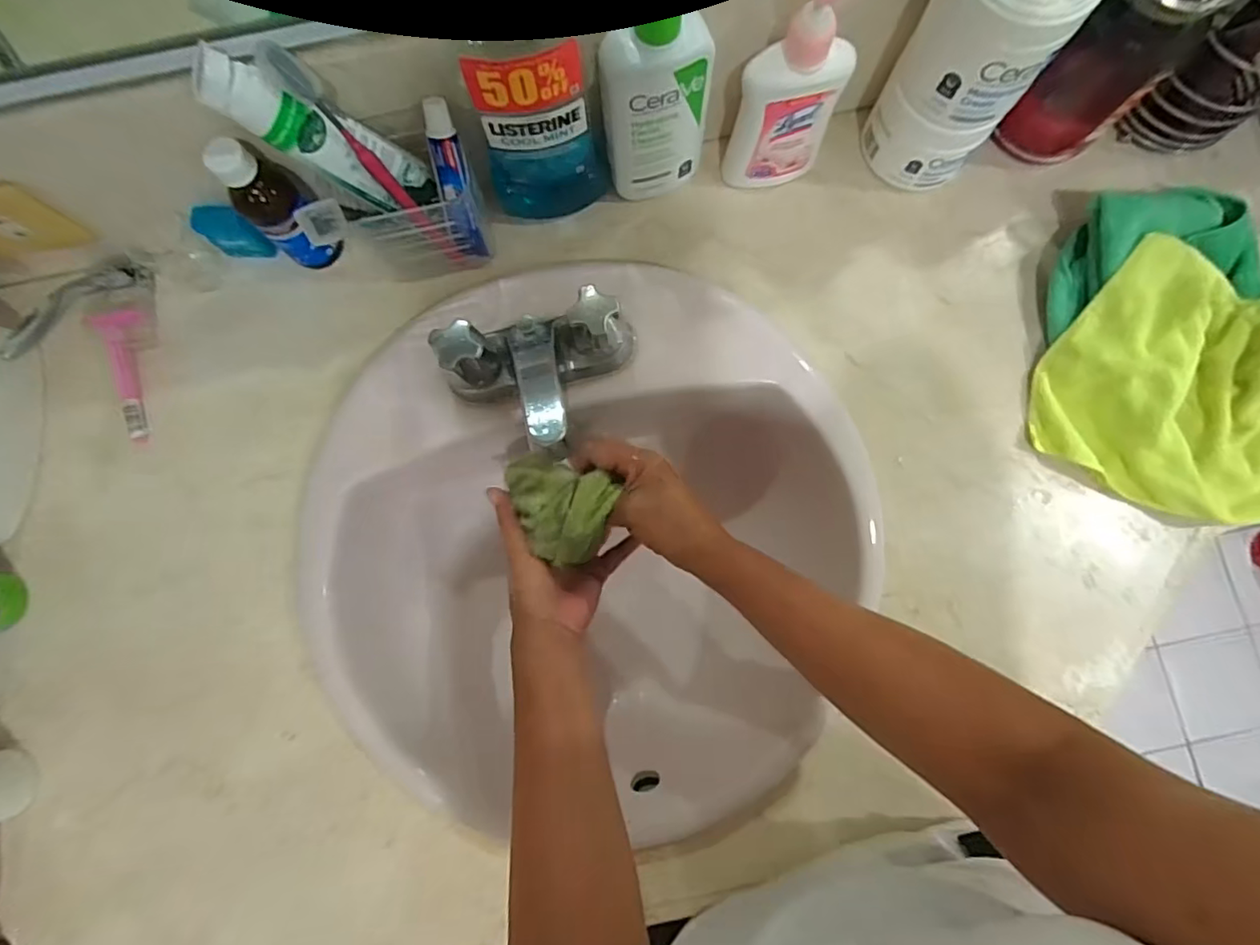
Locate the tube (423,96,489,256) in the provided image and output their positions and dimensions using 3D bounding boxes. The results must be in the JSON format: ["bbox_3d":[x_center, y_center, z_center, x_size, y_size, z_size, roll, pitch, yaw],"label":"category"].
[{"bbox_3d":[-0.138,-0.226,0.449,0.025,0.114,0.017,-5,48,0],"label":"tube"}]

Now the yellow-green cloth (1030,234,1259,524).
[{"bbox_3d":[0.454,-0.053,0.441,0.233,0.074,0.175,32,84,4],"label":"yellow-green cloth"}]

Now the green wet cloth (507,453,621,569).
[{"bbox_3d":[-0.058,0.028,0.429,0.084,0.037,0.070,17,83,3],"label":"green wet cloth"}]

